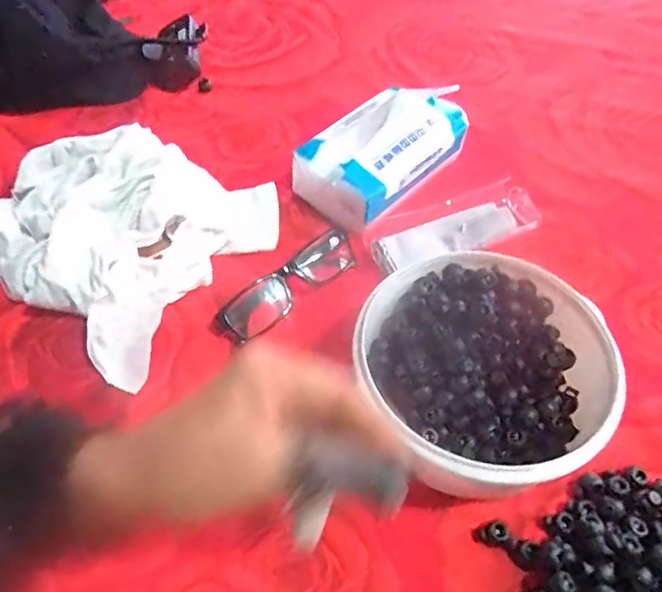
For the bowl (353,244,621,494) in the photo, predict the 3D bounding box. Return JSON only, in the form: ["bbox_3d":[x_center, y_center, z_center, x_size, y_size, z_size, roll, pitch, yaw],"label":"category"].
[{"bbox_3d":[0.108,0.046,0.393,0.158,0.070,0.153,1,51,-1],"label":"bowl"}]

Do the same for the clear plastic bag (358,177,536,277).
[{"bbox_3d":[0.111,-0.065,0.509,0.158,0.016,0.053,-16,54,-14],"label":"clear plastic bag"}]

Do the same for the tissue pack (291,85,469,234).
[{"bbox_3d":[0.051,-0.145,0.535,0.092,0.079,0.167,36,59,24],"label":"tissue pack"}]

